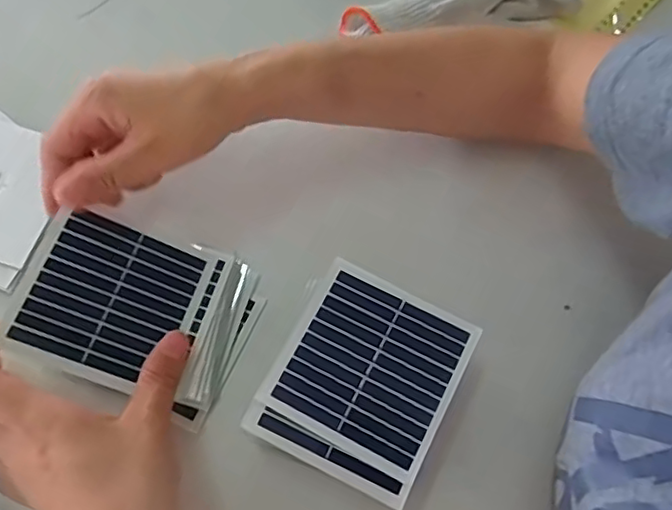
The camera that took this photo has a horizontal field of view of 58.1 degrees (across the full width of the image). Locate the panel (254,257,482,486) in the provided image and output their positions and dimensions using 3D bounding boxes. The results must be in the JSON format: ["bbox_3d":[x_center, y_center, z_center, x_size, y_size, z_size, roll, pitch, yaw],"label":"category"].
[{"bbox_3d":[0.018,0.057,0.318,0.088,0.005,0.088,27,71,9],"label":"panel"}]

